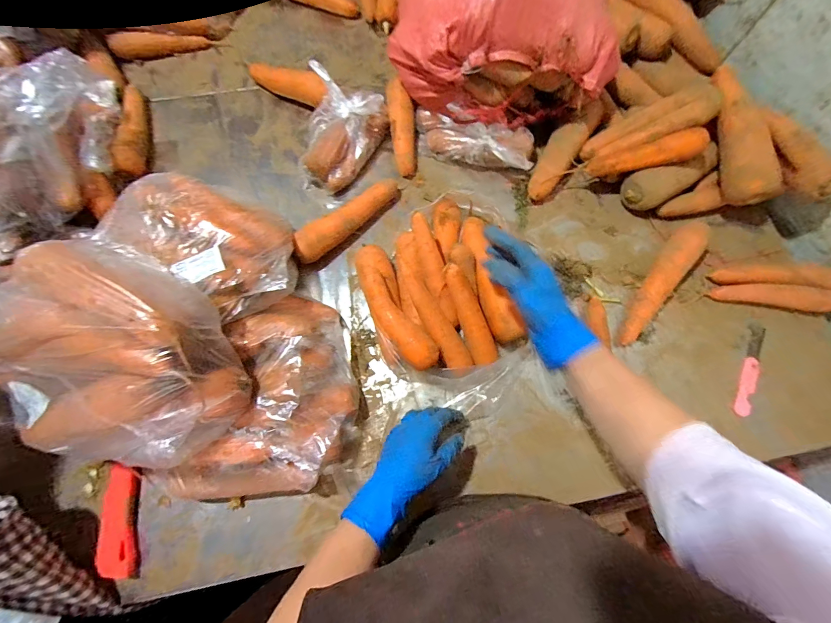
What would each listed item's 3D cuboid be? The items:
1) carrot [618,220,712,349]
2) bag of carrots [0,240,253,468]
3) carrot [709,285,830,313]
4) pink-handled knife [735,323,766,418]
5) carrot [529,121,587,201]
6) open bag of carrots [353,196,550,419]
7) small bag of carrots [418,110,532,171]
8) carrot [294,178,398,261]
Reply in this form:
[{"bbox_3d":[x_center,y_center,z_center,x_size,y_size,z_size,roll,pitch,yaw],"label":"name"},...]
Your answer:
[{"bbox_3d":[0.378,-0.046,0.560,0.046,0.048,0.219,35,75,9],"label":"carrot"},{"bbox_3d":[-0.322,0.051,0.384,0.247,0.112,0.214,36,75,10],"label":"bag of carrots"},{"bbox_3d":[0.552,-0.021,0.558,0.180,0.031,0.029,7,72,1],"label":"carrot"},{"bbox_3d":[0.499,0.087,0.545,0.021,0.015,0.144,25,74,7],"label":"pink-handled knife"},{"bbox_3d":[0.236,-0.254,0.629,0.055,0.056,0.151,32,74,8],"label":"carrot"},{"bbox_3d":[0.044,-0.016,0.519,0.212,0.089,0.297,-17,74,-6],"label":"open bag of carrots"},{"bbox_3d":[0.096,-0.289,0.627,0.208,0.066,0.074,15,73,3],"label":"small bag of carrots"},{"bbox_3d":[-0.107,-0.150,0.590,0.204,0.047,0.049,-41,77,-13],"label":"carrot"}]

